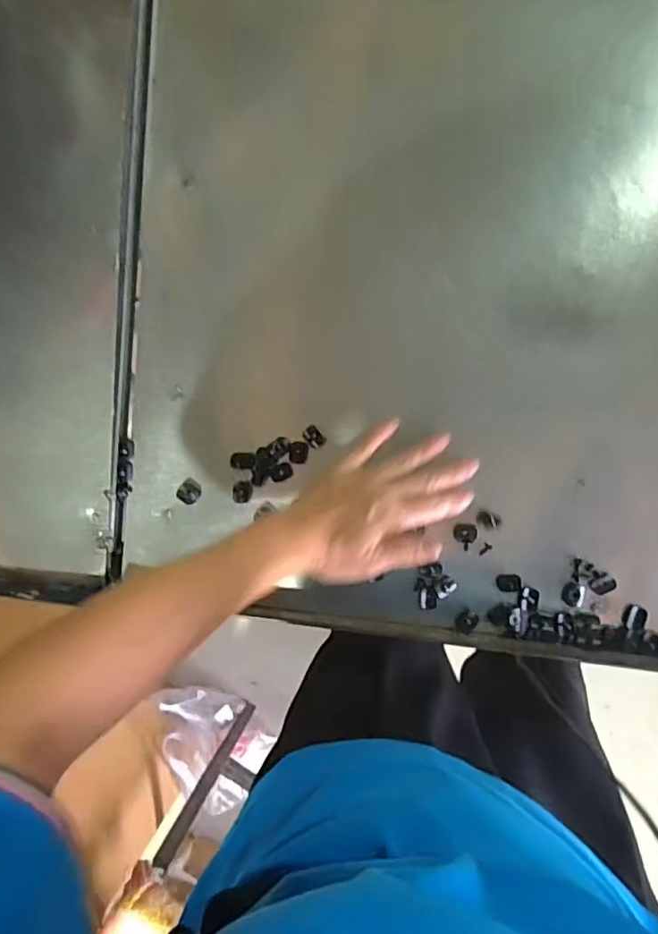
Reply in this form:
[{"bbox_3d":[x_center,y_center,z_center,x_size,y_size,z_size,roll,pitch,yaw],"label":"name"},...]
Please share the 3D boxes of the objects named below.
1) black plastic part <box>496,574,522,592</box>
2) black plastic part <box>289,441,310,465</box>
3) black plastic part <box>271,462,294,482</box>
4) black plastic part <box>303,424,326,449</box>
[{"bbox_3d":[0.149,0.096,0.479,0.020,0.005,0.015,-5,91,7],"label":"black plastic part"},{"bbox_3d":[-0.027,-0.012,0.500,0.014,0.012,0.019,8,93,7],"label":"black plastic part"},{"bbox_3d":[-0.041,0.004,0.505,0.019,0.005,0.015,-19,90,7],"label":"black plastic part"},{"bbox_3d":[-0.013,-0.026,0.499,0.013,0.015,0.020,-40,87,7],"label":"black plastic part"}]

